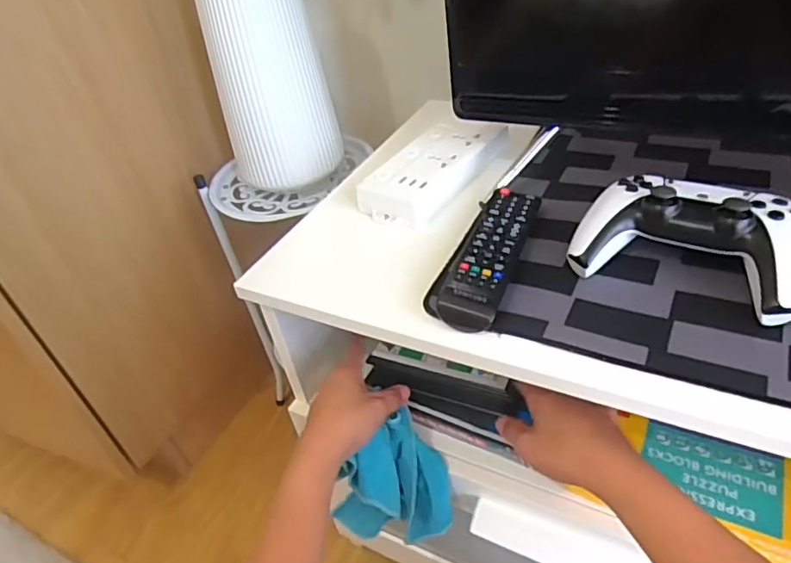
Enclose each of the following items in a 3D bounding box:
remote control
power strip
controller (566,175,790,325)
[{"bbox_3d":[0.081,-0.024,0.458,0.043,0.026,0.159,11,43,21],"label":"remote control"},{"bbox_3d":[0.040,-0.118,0.573,0.083,0.033,0.163,19,47,29],"label":"power strip"},{"bbox_3d":[0.219,-0.032,0.416,0.154,0.056,0.090,19,47,29],"label":"controller"}]

